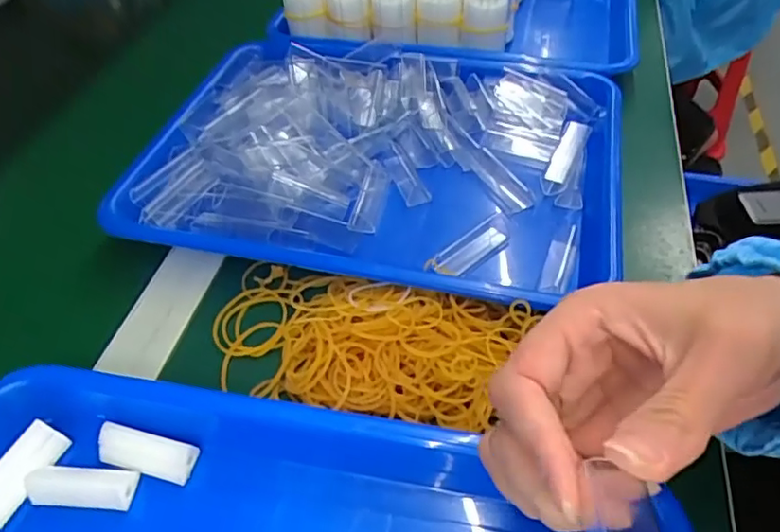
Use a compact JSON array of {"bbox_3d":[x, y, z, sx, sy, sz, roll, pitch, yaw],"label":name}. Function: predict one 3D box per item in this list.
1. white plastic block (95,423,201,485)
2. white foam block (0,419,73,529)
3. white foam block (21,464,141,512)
[{"bbox_3d":[-0.117,0.089,0.278,0.047,0.012,0.017,9,50,11],"label":"white plastic block"},{"bbox_3d":[-0.174,0.097,0.272,0.021,0.010,0.045,37,50,-12],"label":"white foam block"},{"bbox_3d":[-0.142,0.101,0.267,0.046,0.012,0.018,1,48,5],"label":"white foam block"}]

